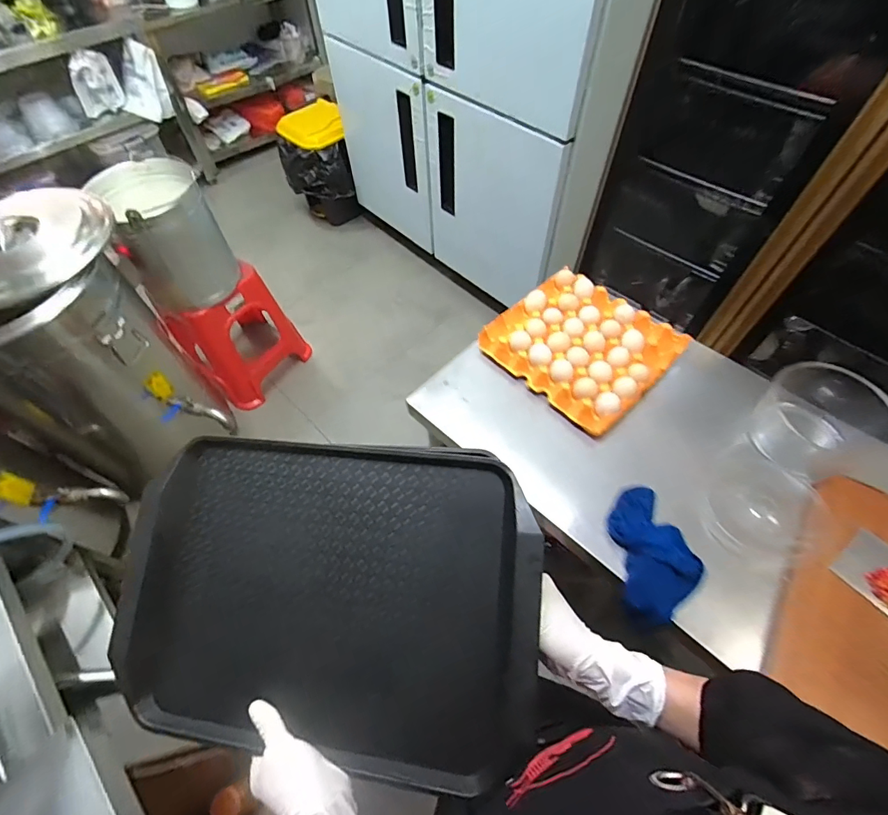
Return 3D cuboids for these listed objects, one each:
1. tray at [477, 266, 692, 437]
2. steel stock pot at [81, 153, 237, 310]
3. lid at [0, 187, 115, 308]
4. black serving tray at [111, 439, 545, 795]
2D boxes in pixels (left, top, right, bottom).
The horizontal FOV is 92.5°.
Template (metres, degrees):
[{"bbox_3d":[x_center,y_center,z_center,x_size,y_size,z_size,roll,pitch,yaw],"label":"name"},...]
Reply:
[{"bbox_3d":[0.261,-0.119,0.820,0.263,0.076,0.291,-38,63,-23],"label":"tray"},{"bbox_3d":[-0.826,-0.515,1.289,0.280,0.349,0.292,0,55,0],"label":"steel stock pot"},{"bbox_3d":[-0.995,-0.373,0.998,0.411,0.096,0.328,-32,61,-20],"label":"lid"},{"bbox_3d":[-0.120,0.186,0.428,0.412,0.034,0.290,2,81,11],"label":"black serving tray"}]

